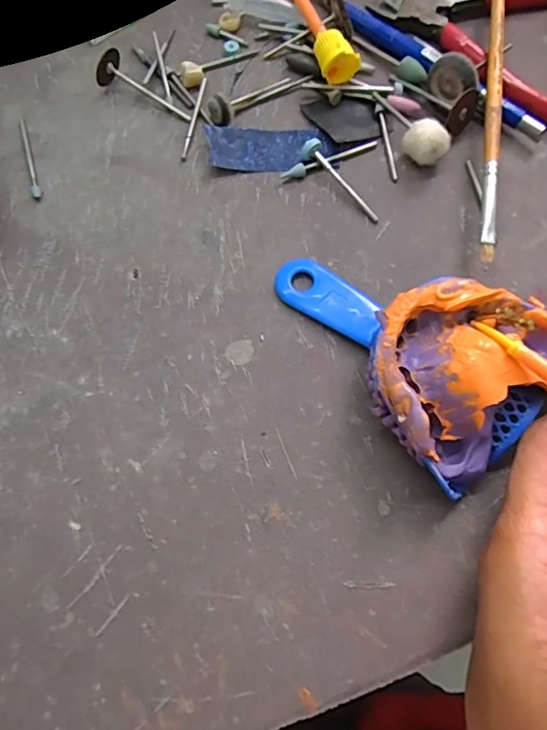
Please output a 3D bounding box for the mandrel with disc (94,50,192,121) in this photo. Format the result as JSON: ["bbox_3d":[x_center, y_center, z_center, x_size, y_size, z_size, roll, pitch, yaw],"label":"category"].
[{"bbox_3d":[-0.060,-0.125,0.233,0.045,0.013,0.015,36,75,10],"label":"mandrel with disc"}]

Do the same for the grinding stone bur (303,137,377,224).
[{"bbox_3d":[0.030,-0.081,0.222,0.010,0.008,0.046,-41,78,-12],"label":"grinding stone bur"}]

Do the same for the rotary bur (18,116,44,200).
[{"bbox_3d":[-0.110,-0.093,0.227,0.005,0.004,0.047,-19,74,-7],"label":"rotary bur"}]

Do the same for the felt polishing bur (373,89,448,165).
[{"bbox_3d":[0.058,-0.106,0.226,0.014,0.015,0.044,-40,77,-12],"label":"felt polishing bur"}]

